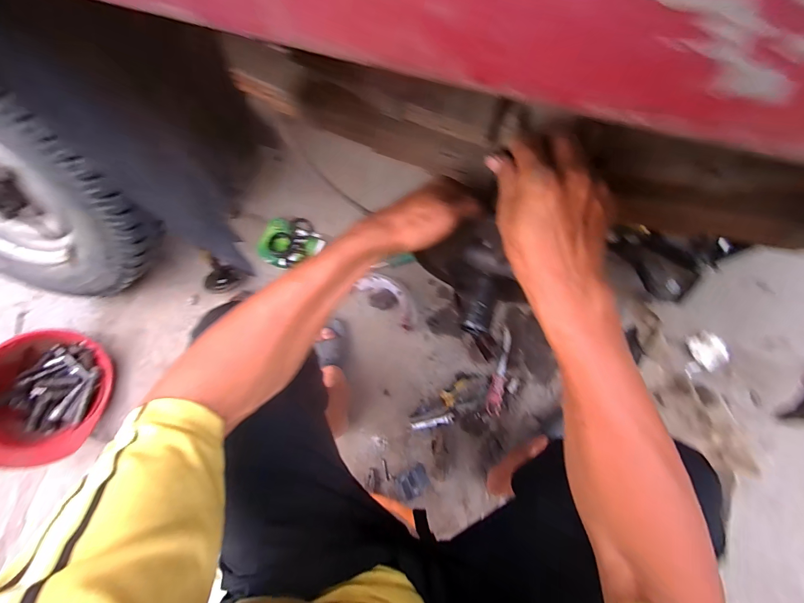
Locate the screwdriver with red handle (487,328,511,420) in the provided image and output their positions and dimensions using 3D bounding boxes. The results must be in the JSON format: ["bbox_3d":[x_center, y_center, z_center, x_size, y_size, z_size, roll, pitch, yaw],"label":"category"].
[{"bbox_3d":[0.242,0.172,0.860,0.037,0.022,0.207,12,79,4],"label":"screwdriver with red handle"}]

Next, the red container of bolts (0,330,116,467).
[{"bbox_3d":[-0.817,0.209,0.790,0.182,0.168,0.288,5,79,3],"label":"red container of bolts"}]

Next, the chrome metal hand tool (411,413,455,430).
[{"bbox_3d":[0.075,0.293,0.851,0.105,0.007,0.020,-13,79,-1],"label":"chrome metal hand tool"}]

